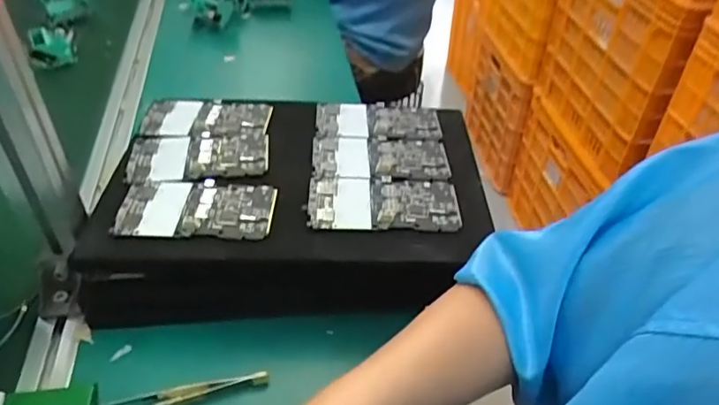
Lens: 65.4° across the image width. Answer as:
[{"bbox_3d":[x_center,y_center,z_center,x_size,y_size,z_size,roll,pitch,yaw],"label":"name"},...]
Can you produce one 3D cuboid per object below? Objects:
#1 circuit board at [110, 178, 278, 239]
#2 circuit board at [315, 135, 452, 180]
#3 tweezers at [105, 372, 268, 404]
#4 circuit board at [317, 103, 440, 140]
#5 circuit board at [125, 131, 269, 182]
[{"bbox_3d":[-0.142,0.003,0.494,0.131,0.006,0.067,1,41,-2],"label":"circuit board"},{"bbox_3d":[0.021,-0.047,0.561,0.133,0.004,0.072,-1,41,-4],"label":"circuit board"},{"bbox_3d":[-0.134,0.150,0.436,0.124,0.012,0.015,-7,42,-11],"label":"tweezers"},{"bbox_3d":[0.021,-0.091,0.613,0.133,0.013,0.061,-1,41,-3],"label":"circuit board"},{"bbox_3d":[-0.159,-0.048,0.554,0.133,0.011,0.070,-4,41,-7],"label":"circuit board"}]

